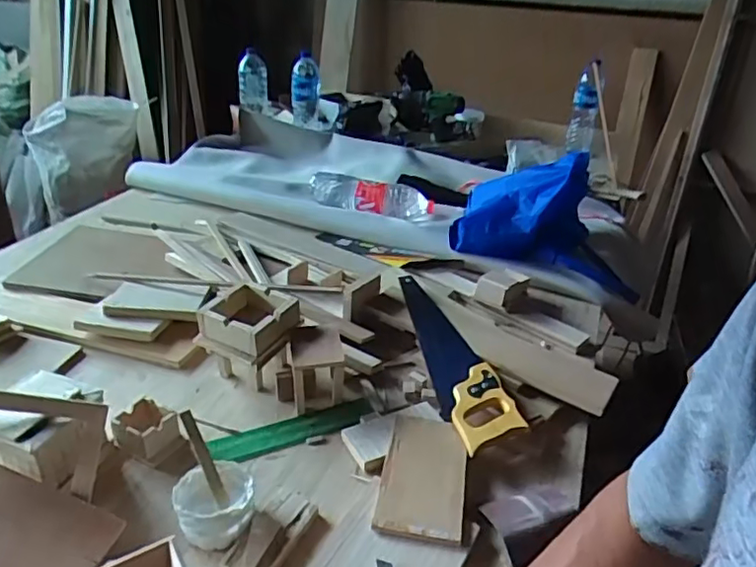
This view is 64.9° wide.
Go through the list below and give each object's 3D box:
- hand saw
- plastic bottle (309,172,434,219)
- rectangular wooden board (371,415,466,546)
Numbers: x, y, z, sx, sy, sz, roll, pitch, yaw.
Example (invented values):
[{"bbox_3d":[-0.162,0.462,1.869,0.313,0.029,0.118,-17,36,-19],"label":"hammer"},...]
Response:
[{"bbox_3d":[0.113,0.101,0.963,0.099,0.046,0.420,-5,31,-12],"label":"hand saw"},{"bbox_3d":[-0.024,-0.220,1.478,0.315,0.076,0.072,11,29,12],"label":"plastic bottle"},{"bbox_3d":[0.060,0.238,0.757,0.103,0.020,0.196,6,30,8],"label":"rectangular wooden board"}]

